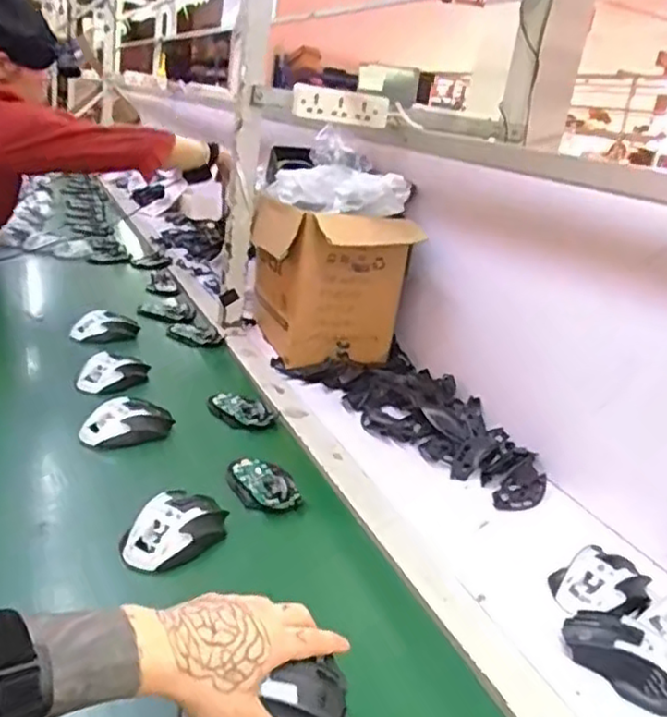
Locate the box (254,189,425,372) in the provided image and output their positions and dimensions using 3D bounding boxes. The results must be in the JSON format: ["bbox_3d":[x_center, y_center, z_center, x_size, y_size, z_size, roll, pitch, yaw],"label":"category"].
[{"bbox_3d":[-0.012,-0.134,1.194,0.223,0.247,0.250,-1,21,-18],"label":"box"}]

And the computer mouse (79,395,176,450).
[{"bbox_3d":[-0.254,0.080,0.852,0.064,0.044,0.113,22,25,36],"label":"computer mouse"}]

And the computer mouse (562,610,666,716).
[{"bbox_3d":[0.255,0.254,0.586,0.107,0.034,0.064,23,26,38],"label":"computer mouse"}]

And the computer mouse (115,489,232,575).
[{"bbox_3d":[-0.149,0.160,0.664,0.070,0.040,0.108,16,22,25],"label":"computer mouse"}]

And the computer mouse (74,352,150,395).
[{"bbox_3d":[-0.318,0.023,0.995,0.107,0.068,0.034,-14,28,-43],"label":"computer mouse"}]

